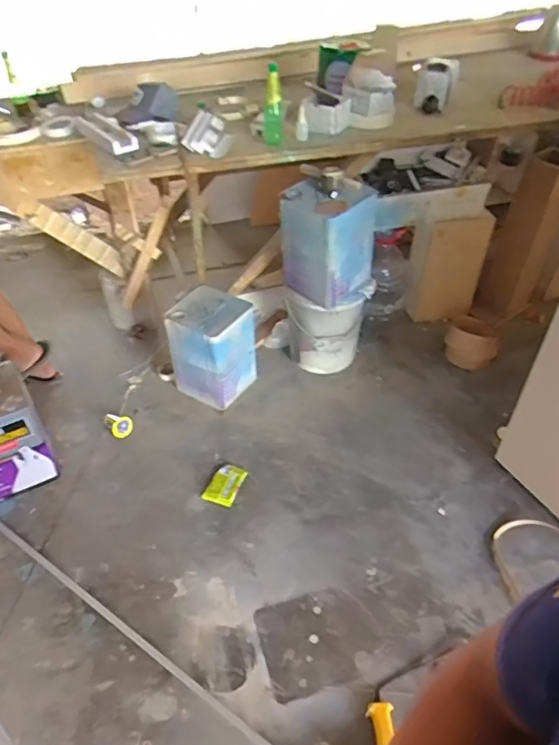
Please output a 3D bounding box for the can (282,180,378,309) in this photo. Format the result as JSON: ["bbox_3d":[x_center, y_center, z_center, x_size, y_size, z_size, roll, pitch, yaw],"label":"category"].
[{"bbox_3d":[0.164,-0.439,1.802,0.244,0.348,0.241,33,52,31],"label":"can"}]

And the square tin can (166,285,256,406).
[{"bbox_3d":[-0.236,-0.093,1.936,0.258,0.321,0.245,24,48,23],"label":"square tin can"}]

